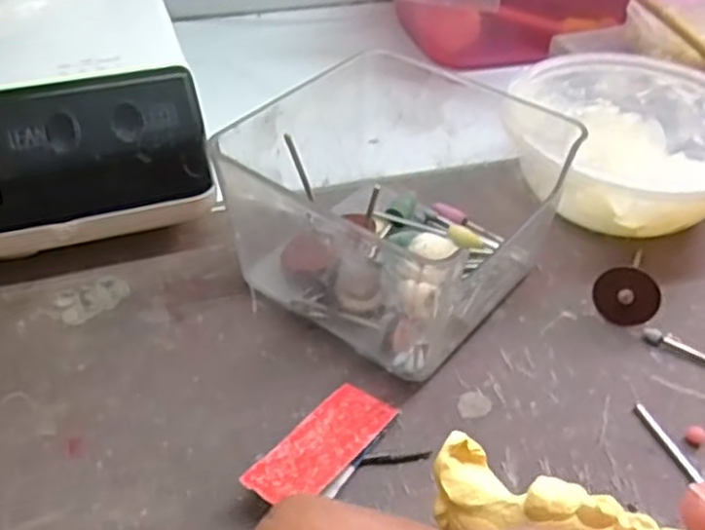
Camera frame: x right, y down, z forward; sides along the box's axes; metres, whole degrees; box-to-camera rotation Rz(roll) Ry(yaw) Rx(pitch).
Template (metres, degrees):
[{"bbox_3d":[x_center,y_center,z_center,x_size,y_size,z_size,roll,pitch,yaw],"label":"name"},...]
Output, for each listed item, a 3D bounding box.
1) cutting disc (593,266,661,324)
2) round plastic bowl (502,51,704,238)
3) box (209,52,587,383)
[{"bbox_3d":[0.098,0.011,0.269,0.022,0.022,0.004,-26,5,31],"label":"cutting disc"},{"bbox_3d":[0.116,-0.046,0.318,0.099,0.045,0.099,0,41,0],"label":"round plastic bowl"},{"bbox_3d":[0.015,-0.025,0.280,0.100,0.061,0.108,28,48,28],"label":"box"}]

